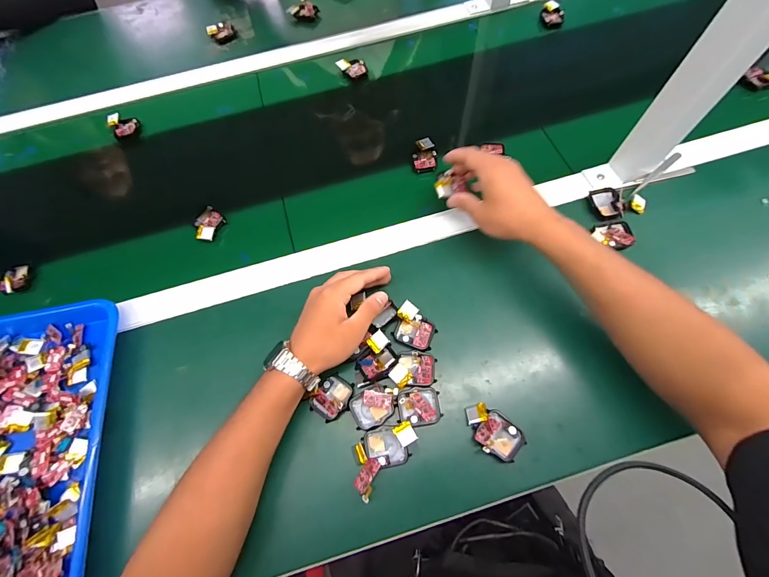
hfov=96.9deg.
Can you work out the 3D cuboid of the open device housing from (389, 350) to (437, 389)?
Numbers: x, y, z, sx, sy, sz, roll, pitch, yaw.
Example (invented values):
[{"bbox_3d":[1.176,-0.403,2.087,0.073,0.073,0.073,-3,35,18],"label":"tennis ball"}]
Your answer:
[{"bbox_3d":[0.033,0.090,0.381,0.049,0.015,0.038,-2,67,3],"label":"open device housing"}]

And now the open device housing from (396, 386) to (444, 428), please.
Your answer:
[{"bbox_3d":[0.037,0.127,0.368,0.045,0.007,0.038,-7,67,1],"label":"open device housing"}]

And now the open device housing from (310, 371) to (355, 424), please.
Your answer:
[{"bbox_3d":[-0.057,0.117,0.371,0.034,0.011,0.046,33,73,16],"label":"open device housing"}]

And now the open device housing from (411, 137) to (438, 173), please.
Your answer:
[{"bbox_3d":[0.060,-0.199,0.512,0.036,0.019,0.054,-7,67,1],"label":"open device housing"}]

